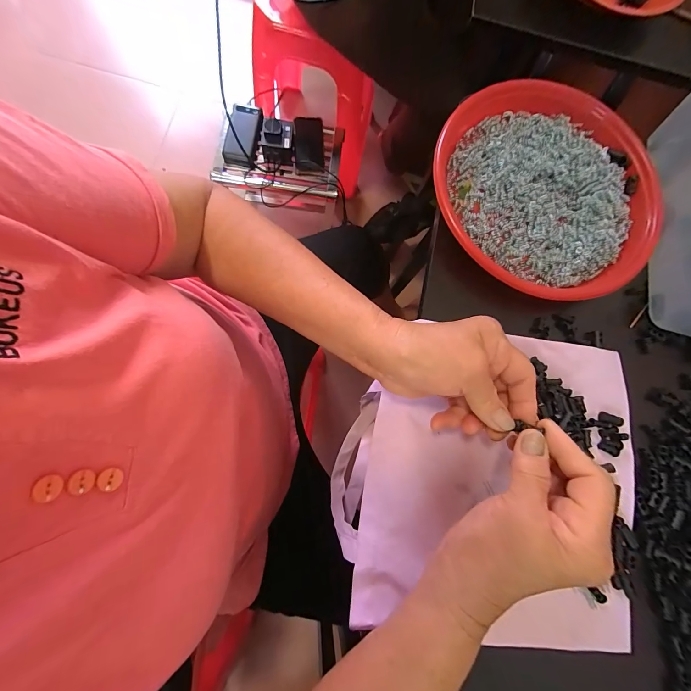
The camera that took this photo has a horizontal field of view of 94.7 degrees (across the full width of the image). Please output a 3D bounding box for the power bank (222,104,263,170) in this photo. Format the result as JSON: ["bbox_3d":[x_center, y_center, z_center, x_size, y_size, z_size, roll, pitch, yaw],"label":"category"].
[{"bbox_3d":[-0.255,-0.528,0.798,0.082,0.032,0.163,10,78,-4],"label":"power bank"}]

